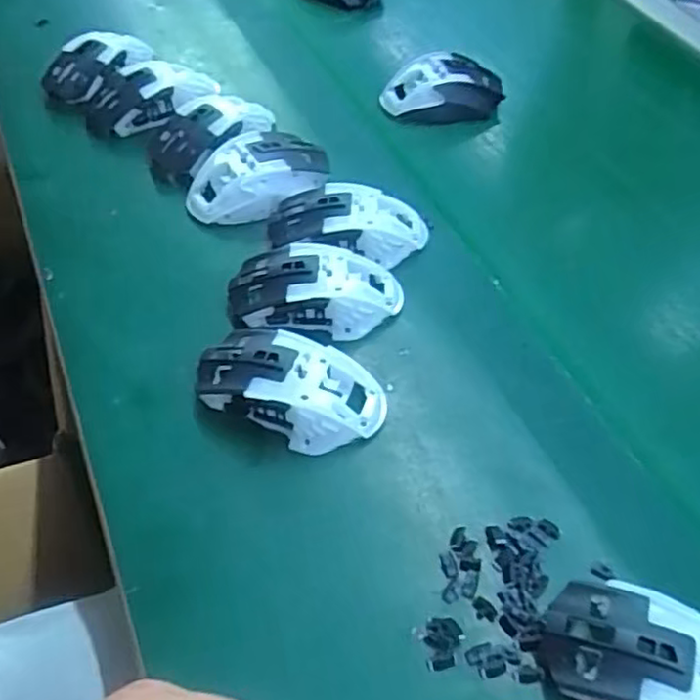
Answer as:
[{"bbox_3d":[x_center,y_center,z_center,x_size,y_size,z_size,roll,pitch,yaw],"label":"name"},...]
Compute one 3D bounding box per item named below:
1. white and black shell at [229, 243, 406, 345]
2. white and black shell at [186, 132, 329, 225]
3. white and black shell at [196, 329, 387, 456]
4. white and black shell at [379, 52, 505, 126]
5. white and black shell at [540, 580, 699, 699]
[{"bbox_3d":[-0.023,-0.042,0.464,0.118,0.035,0.060,-1,53,-3],"label":"white and black shell"},{"bbox_3d":[-0.071,-0.134,0.534,0.116,0.039,0.067,-22,57,-17],"label":"white and black shell"},{"bbox_3d":[-0.036,0.022,0.416,0.113,0.036,0.059,16,54,10],"label":"white and black shell"},{"bbox_3d":[0.086,-0.238,0.622,0.108,0.036,0.063,5,53,2],"label":"white and black shell"},{"bbox_3d":[0.152,0.153,0.321,0.115,0.035,0.064,16,54,10],"label":"white and black shell"}]

